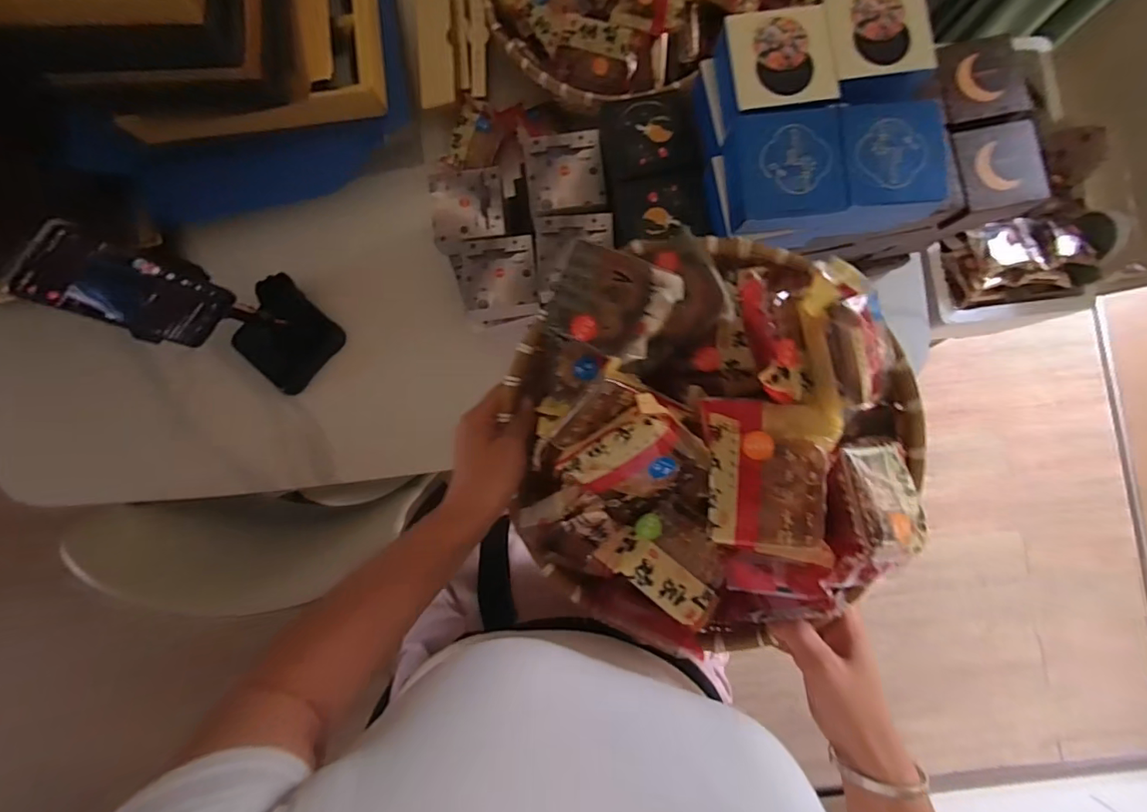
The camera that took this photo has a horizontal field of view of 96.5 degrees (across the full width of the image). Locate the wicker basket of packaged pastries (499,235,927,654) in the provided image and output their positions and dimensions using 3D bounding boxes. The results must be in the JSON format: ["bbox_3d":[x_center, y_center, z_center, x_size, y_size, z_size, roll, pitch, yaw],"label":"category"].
[{"bbox_3d":[0.104,0.028,0.394,0.300,0.114,0.311,-3,86,1],"label":"wicker basket of packaged pastries"}]

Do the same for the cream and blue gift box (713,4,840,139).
[{"bbox_3d":[0.173,-0.293,0.452,0.091,0.042,0.088,-10,86,0],"label":"cream and blue gift box"}]

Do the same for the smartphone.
[{"bbox_3d":[-0.409,-0.105,0.483,0.011,0.169,0.075,43,92,16],"label":"smartphone"}]

